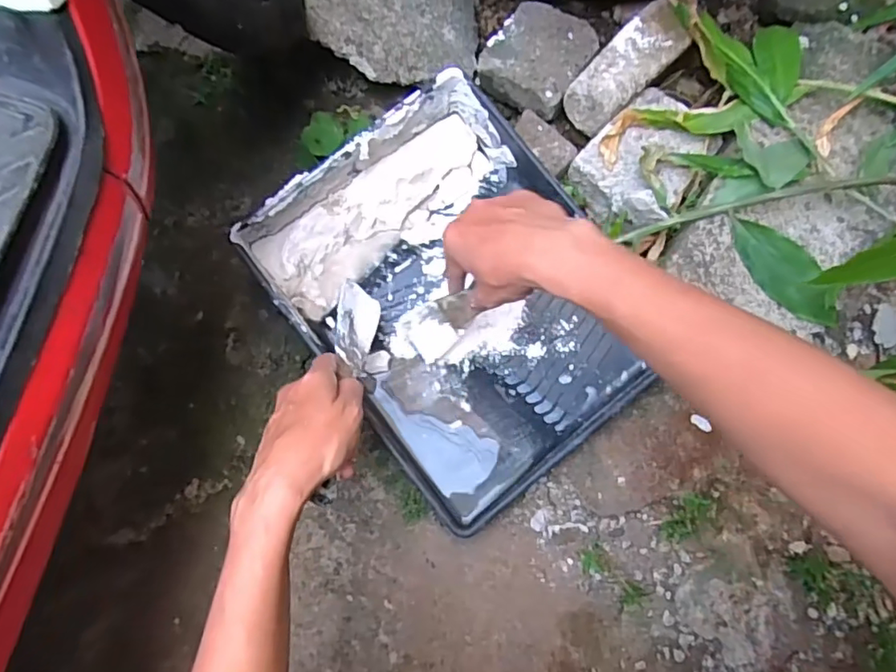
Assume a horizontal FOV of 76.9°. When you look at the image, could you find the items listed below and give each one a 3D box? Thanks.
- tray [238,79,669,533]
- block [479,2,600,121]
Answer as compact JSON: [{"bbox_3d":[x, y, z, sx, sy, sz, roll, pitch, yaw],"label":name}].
[{"bbox_3d":[0.007,-0.034,0.545,0.273,0.096,0.348,-36,78,-11],"label":"tray"},{"bbox_3d":[0.103,-0.321,0.656,0.106,0.037,0.122,31,75,7],"label":"block"}]

